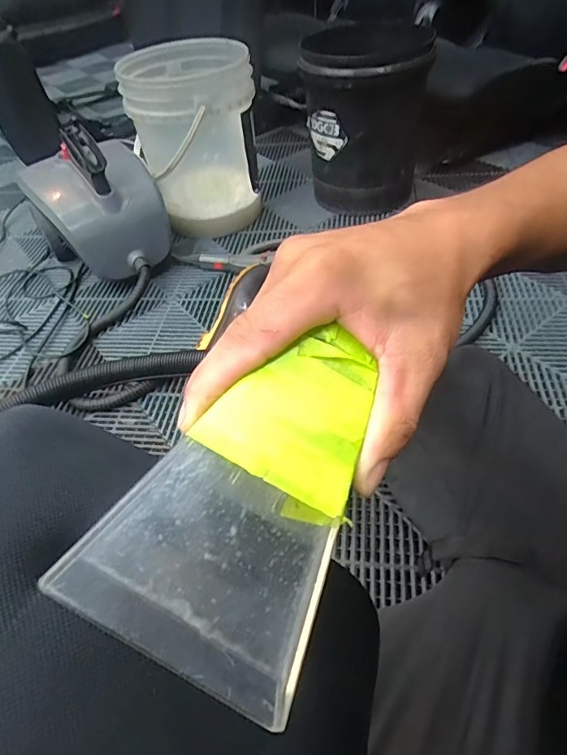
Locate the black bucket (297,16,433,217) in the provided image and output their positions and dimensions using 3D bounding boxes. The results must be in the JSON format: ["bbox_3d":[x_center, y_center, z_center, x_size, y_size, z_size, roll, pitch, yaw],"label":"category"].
[{"bbox_3d":[0.196,-0.610,1.151,0.258,0.361,0.273,-3,49,3],"label":"black bucket"}]

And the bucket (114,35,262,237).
[{"bbox_3d":[-0.201,-0.561,1.146,0.264,0.357,0.288,-3,49,3],"label":"bucket"}]

